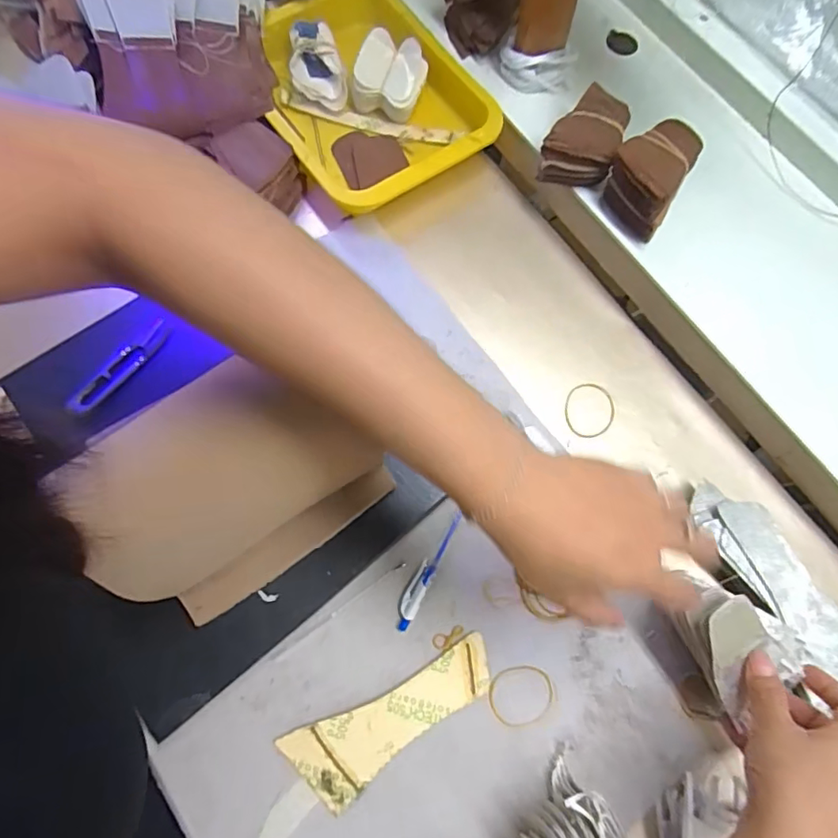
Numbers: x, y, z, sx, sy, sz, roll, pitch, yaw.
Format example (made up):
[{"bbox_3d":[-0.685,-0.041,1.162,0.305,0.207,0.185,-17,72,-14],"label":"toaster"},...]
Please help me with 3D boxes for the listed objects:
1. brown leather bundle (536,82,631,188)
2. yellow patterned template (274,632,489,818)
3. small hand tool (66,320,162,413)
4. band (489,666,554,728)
[{"bbox_3d":[0.153,-0.258,0.496,0.062,0.045,0.081,22,73,5],"label":"brown leather bundle"},{"bbox_3d":[-0.016,0.219,0.387,0.157,0.005,0.057,-28,74,-11],"label":"yellow patterned template"},{"bbox_3d":[-0.245,-0.043,0.436,0.017,0.010,0.098,34,73,10],"label":"small hand tool"},{"bbox_3d":[0.077,0.210,0.402,0.049,0.004,0.040,-7,71,-4],"label":"band"}]

